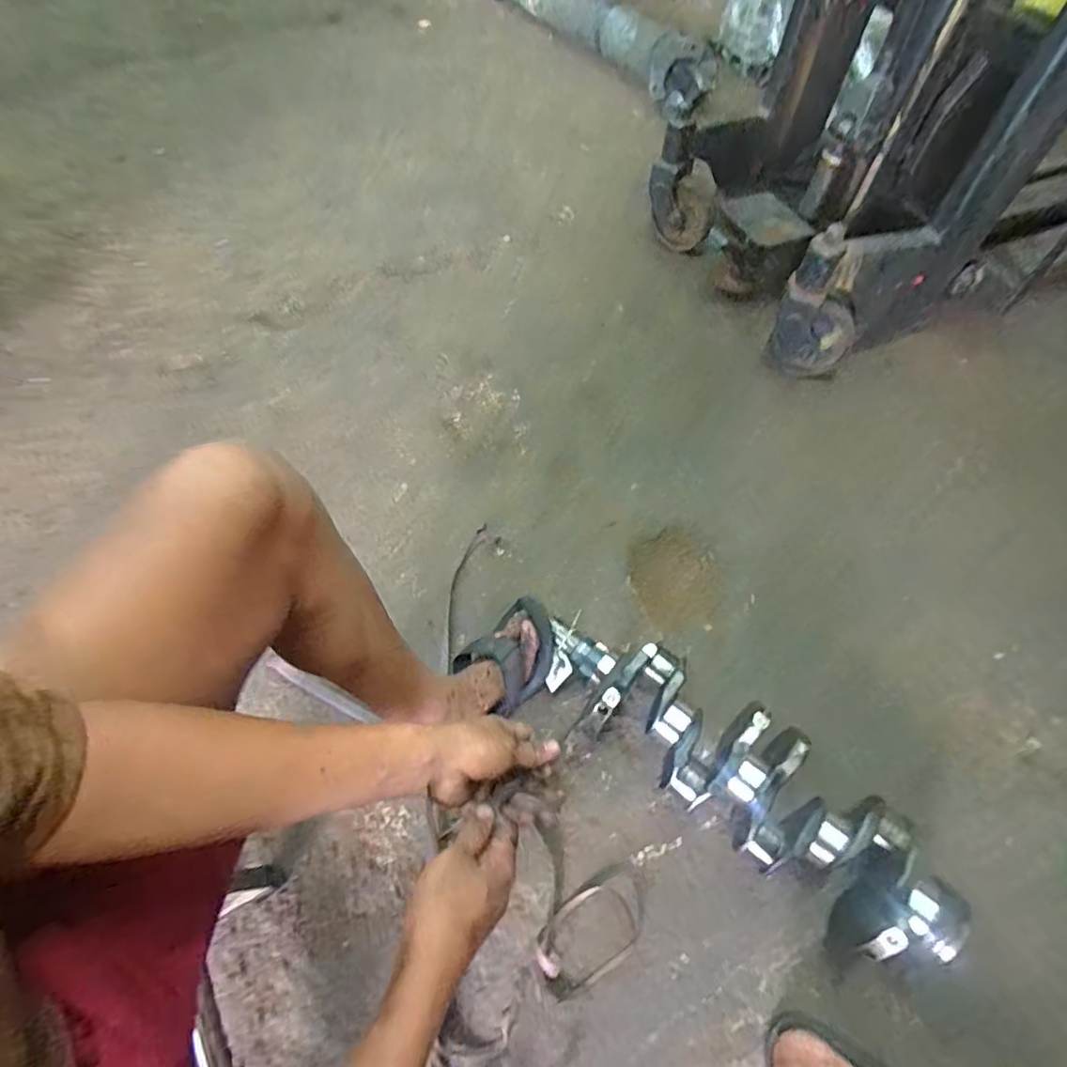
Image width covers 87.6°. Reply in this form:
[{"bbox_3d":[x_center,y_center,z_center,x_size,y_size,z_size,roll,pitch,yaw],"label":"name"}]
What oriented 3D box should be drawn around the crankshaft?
[{"bbox_3d":[0.236,0.286,0.695,0.539,0.135,0.162,37,67,18],"label":"crankshaft"}]

